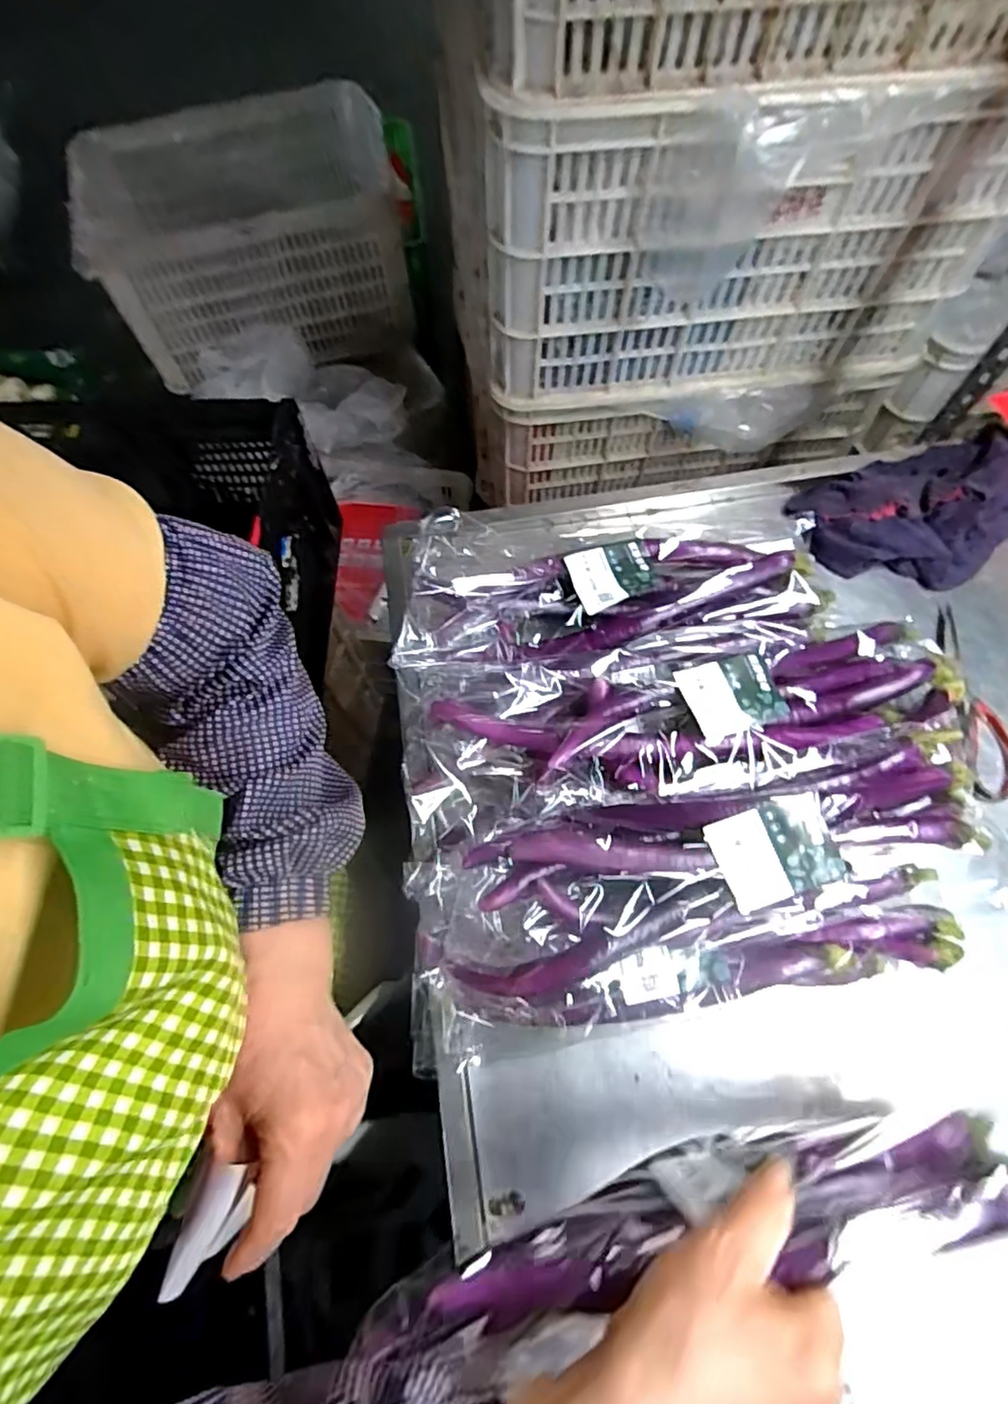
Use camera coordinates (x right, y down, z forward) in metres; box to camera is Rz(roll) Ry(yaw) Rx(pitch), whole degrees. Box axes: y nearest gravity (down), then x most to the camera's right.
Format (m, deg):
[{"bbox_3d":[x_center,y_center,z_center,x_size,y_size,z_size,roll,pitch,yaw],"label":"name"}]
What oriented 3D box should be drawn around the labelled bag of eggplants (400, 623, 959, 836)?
[{"bbox_3d":[0.149,0.007,0.513,0.461,0.081,0.147,-7,67,-2],"label":"labelled bag of eggplants"}]

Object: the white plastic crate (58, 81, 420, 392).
[{"bbox_3d":[-0.535,-1.025,1.381,0.610,0.304,0.493,-10,68,-3],"label":"white plastic crate"}]

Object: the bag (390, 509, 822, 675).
[{"bbox_3d":[0.105,-0.099,0.568,0.408,0.078,0.136,-9,67,-3],"label":"bag"}]

